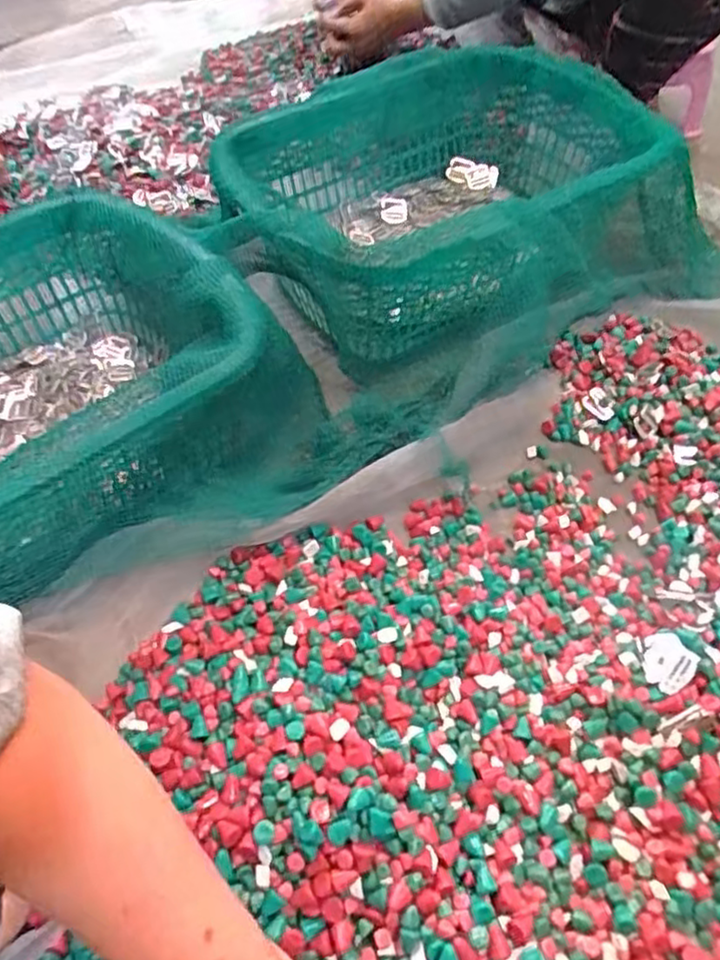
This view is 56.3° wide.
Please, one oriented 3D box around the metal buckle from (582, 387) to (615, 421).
[{"bbox_3d":[0.245,-0.077,0.688,0.026,0.004,0.036,-34,66,-1],"label":"metal buckle"}]

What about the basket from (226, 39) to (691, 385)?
[{"bbox_3d":[0.084,-0.343,0.829,0.481,0.172,0.372,-25,55,-14],"label":"basket"}]

